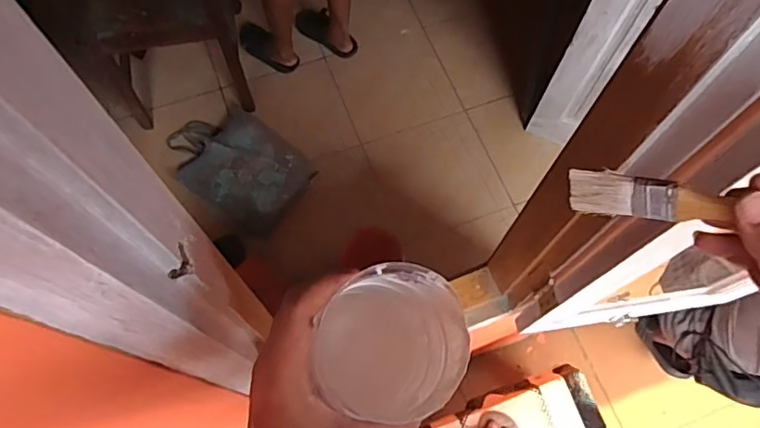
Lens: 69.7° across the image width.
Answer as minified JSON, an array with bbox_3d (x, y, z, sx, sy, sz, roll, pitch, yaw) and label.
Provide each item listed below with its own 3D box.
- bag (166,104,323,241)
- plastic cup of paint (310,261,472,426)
[{"bbox_3d":[-0.477,-0.179,1.785,0.524,0.069,0.325,32,71,11],"label":"bag"},{"bbox_3d":[0.006,0.084,0.344,0.091,0.088,0.083,0,68,-1],"label":"plastic cup of paint"}]

